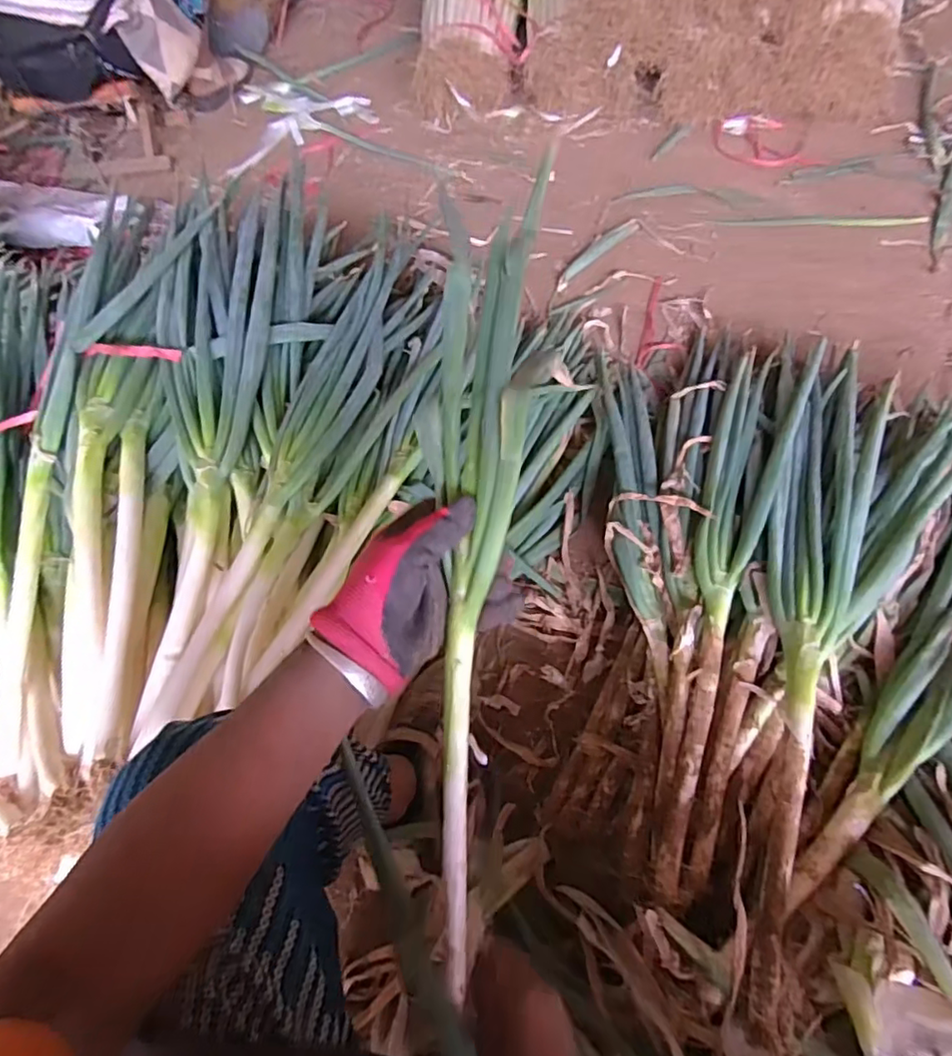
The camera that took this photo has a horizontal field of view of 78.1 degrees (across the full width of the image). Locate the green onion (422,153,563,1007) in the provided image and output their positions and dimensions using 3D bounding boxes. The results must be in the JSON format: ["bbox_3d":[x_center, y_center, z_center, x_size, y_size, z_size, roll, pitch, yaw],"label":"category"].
[{"bbox_3d":[-0.008,0.045,0.393,0.077,0.064,0.534,4,90,5],"label":"green onion"}]

